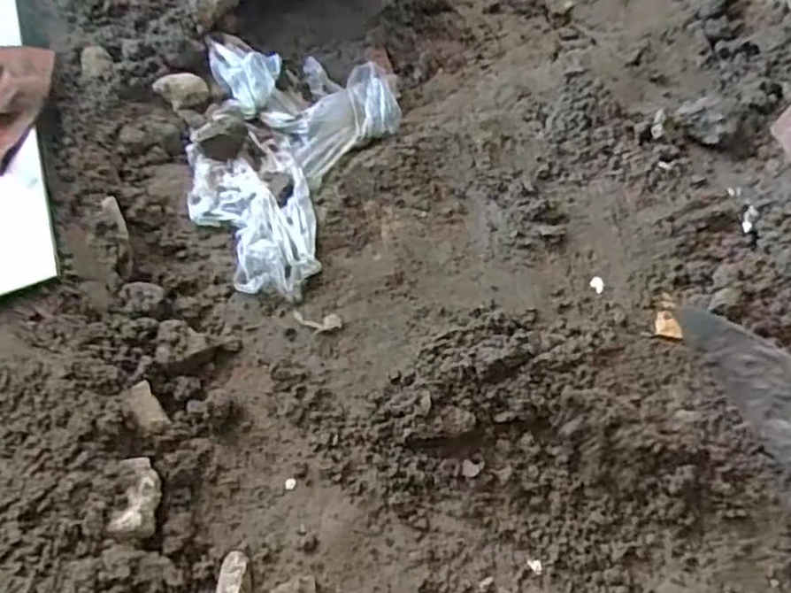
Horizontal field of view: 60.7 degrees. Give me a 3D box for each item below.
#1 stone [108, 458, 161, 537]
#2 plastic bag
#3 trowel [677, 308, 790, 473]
[{"bbox_3d":[-0.224,0.173,0.590,0.030,0.024,0.067,0,60,-1],"label":"stone"},{"bbox_3d":[-0.129,-0.158,0.781,0.234,0.042,0.328,4,62,7],"label":"plastic bag"},{"bbox_3d":[0.307,0.121,0.486,0.049,0.077,0.304,-13,49,-8],"label":"trowel"}]

